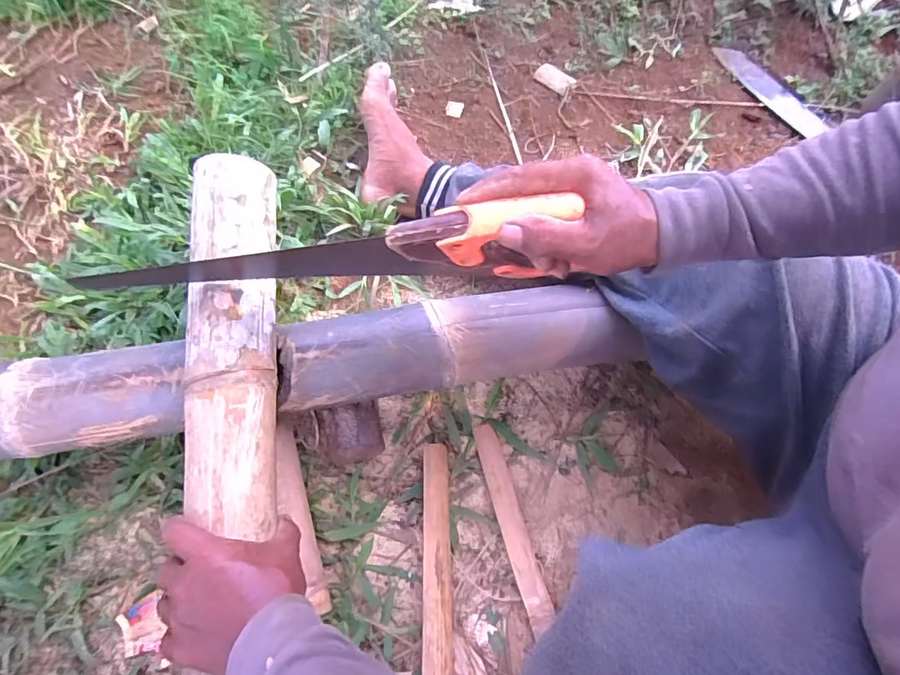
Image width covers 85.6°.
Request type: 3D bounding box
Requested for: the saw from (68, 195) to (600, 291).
[{"bbox_3d":[-0.102,-0.060,0.411,0.408,0.080,0.039,-4,70,16],"label":"saw"}]

